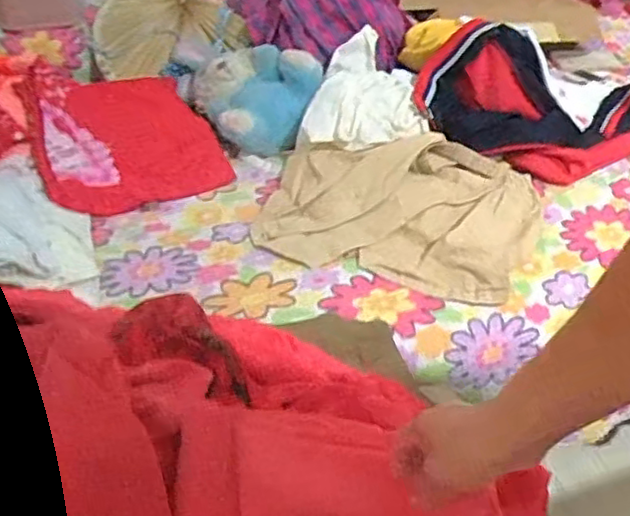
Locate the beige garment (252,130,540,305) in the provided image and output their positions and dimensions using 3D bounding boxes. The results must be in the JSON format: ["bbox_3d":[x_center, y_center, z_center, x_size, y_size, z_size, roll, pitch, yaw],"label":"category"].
[{"bbox_3d":[0.124,-0.091,0.936,0.367,0.064,0.315,14,41,14],"label":"beige garment"}]

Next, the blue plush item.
[{"bbox_3d":[-0.104,-0.278,1.089,0.222,0.108,0.211,0,39,-2],"label":"blue plush item"}]

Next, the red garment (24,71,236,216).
[{"bbox_3d":[-0.304,-0.199,1.039,0.272,0.085,0.312,-17,43,-21],"label":"red garment"}]

